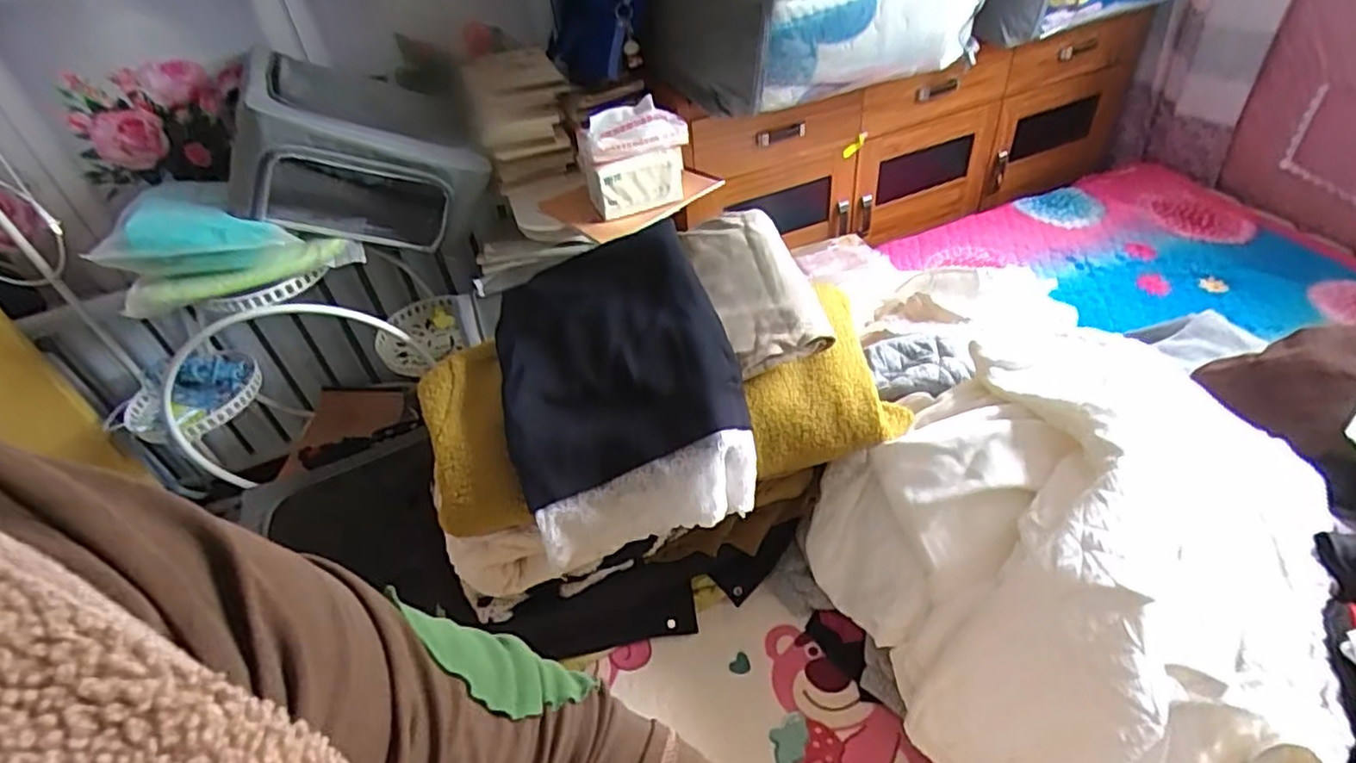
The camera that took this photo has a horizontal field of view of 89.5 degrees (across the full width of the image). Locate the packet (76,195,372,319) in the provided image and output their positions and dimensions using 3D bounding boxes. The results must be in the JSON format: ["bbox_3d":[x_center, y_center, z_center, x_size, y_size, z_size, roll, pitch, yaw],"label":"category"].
[{"bbox_3d":[-0.753,-0.208,1.140,0.366,0.125,0.172,3,43,10],"label":"packet"}]

